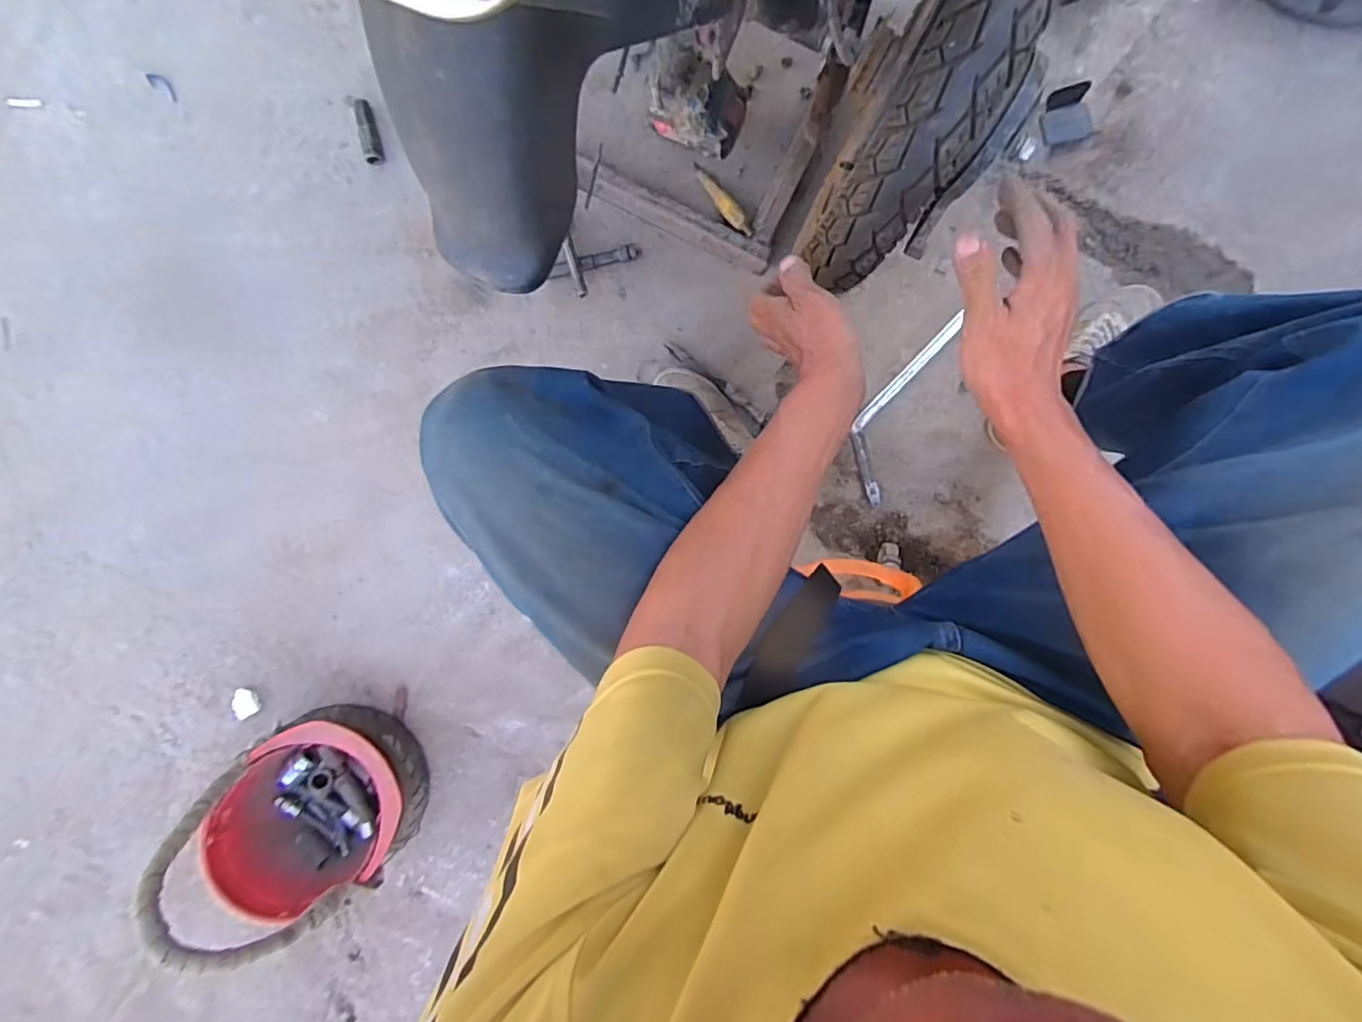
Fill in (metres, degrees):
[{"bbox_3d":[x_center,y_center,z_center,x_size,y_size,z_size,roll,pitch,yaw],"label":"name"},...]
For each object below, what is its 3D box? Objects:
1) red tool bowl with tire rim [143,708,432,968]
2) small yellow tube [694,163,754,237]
[{"bbox_3d":[-0.495,0.416,0.730,0.277,0.300,0.228,-39,93,6],"label":"red tool bowl with tire rim"},{"bbox_3d":[0.056,-0.419,0.791,0.024,0.013,0.127,-35,80,5],"label":"small yellow tube"}]

